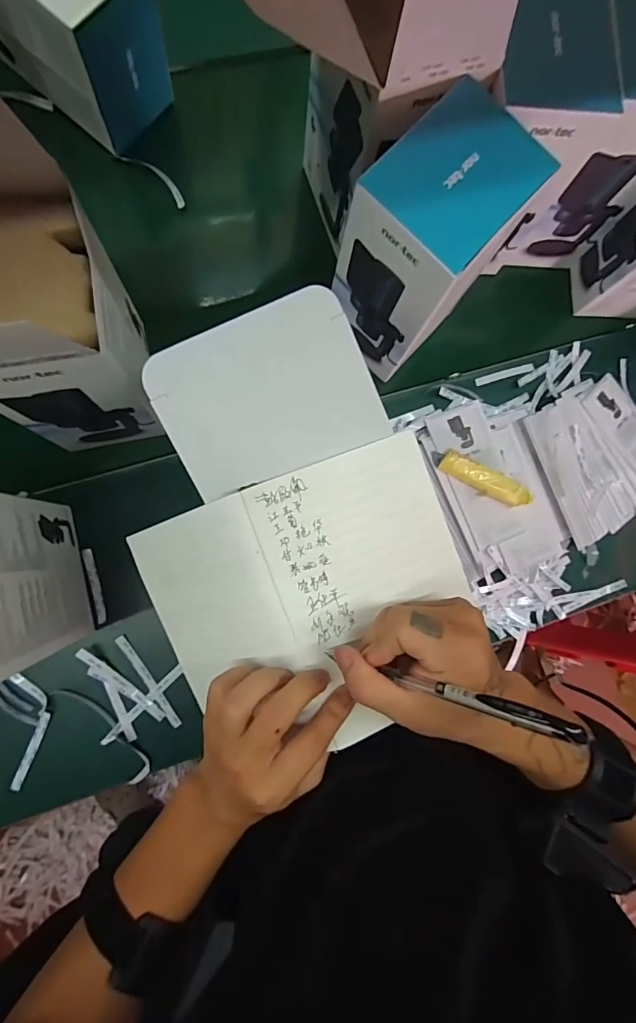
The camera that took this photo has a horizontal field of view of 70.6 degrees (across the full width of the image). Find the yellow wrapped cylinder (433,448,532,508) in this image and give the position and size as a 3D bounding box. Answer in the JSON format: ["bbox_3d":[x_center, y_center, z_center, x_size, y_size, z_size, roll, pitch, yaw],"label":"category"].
[{"bbox_3d":[0.205,-0.043,0.560,0.126,0.024,0.031,27,82,-4],"label":"yellow wrapped cylinder"}]

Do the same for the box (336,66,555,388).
[{"bbox_3d":[0.108,-0.272,0.468,0.112,0.202,0.141,42,81,-2],"label":"box"}]

